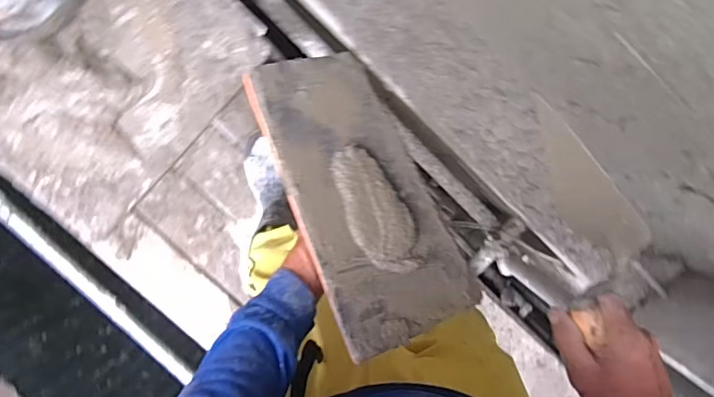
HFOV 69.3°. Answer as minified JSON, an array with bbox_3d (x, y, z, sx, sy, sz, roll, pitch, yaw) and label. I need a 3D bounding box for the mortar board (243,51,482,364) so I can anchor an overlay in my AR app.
[{"bbox_3d":[0.005,-0.014,0.528,0.152,0.020,0.308,-18,75,-28],"label":"mortar board"}]

